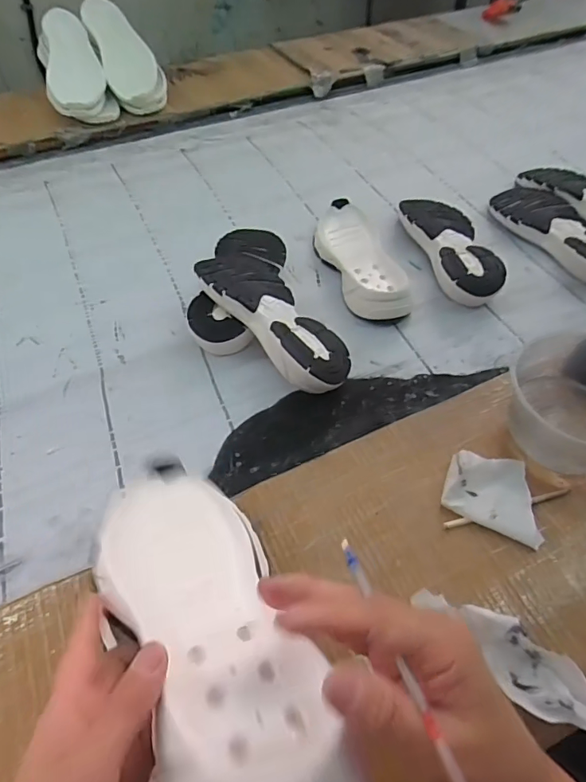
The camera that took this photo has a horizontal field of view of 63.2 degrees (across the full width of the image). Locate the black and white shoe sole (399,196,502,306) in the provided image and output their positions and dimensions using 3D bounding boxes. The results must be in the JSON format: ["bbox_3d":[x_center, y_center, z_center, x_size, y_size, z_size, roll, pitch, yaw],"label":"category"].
[{"bbox_3d":[0.232,-0.217,0.693,0.091,0.036,0.238,-11,53,-9],"label":"black and white shoe sole"}]

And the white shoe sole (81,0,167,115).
[{"bbox_3d":[-0.349,-0.692,0.962,0.107,0.042,0.288,-23,80,-18],"label":"white shoe sole"}]

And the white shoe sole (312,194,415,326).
[{"bbox_3d":[0.093,-0.196,0.690,0.091,0.030,0.249,-11,53,-9],"label":"white shoe sole"}]

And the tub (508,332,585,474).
[{"bbox_3d":[0.263,0.008,0.459,0.128,0.082,0.124,0,52,-1],"label":"tub"}]

